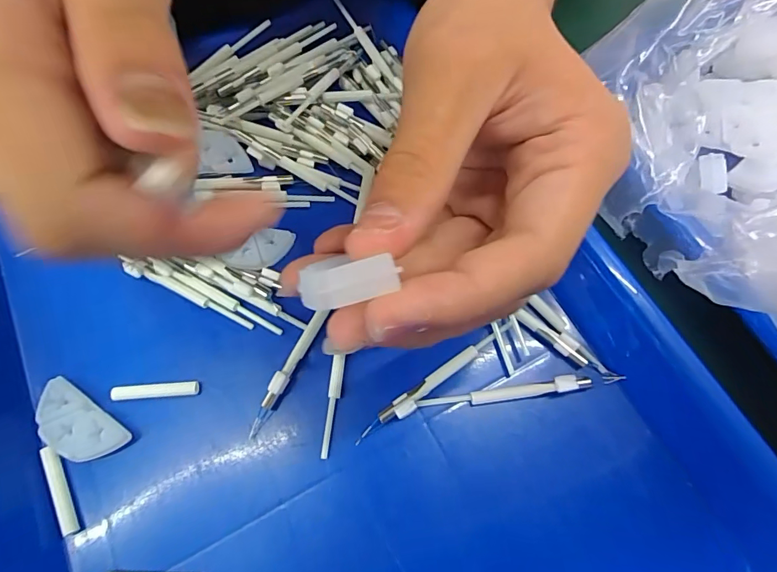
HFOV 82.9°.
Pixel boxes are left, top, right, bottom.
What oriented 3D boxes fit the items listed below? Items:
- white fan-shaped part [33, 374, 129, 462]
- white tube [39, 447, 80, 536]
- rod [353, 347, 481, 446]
[{"bbox_3d":[-0.121,0.055,0.171,0.039,0.007,0.020,33,73,12],"label":"white fan-shaped part"},{"bbox_3d":[-0.123,0.076,0.164,0.005,0.004,0.033,-26,71,-9],"label":"white tube"},{"bbox_3d":[0.012,0.043,0.175,0.058,0.005,0.007,-33,72,-11],"label":"rod"}]

